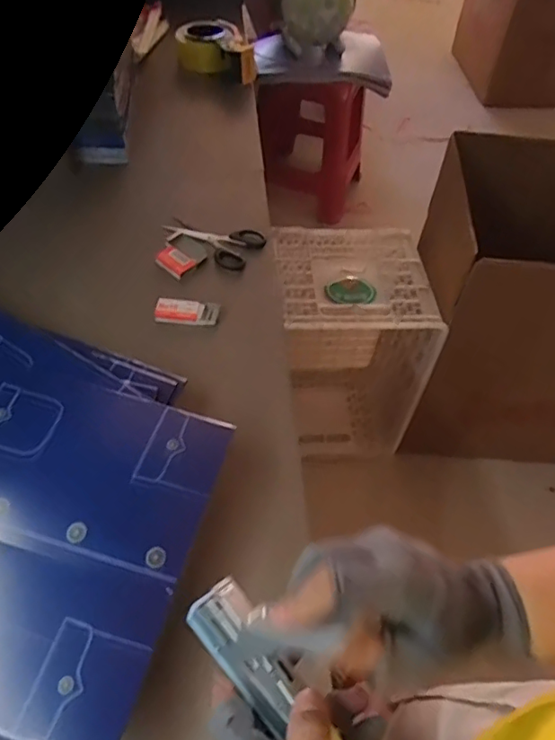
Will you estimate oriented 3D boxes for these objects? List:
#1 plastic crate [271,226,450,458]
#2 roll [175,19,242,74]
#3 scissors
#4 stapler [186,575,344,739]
[{"bbox_3d":[0.154,-0.048,1.331,0.326,0.491,0.299,-1,52,-4],"label":"plastic crate"},{"bbox_3d":[-0.131,-0.608,1.054,0.120,0.057,0.116,2,52,-2],"label":"roll"},{"bbox_3d":[-0.095,-0.192,0.808,0.140,0.013,0.081,26,55,16],"label":"scissors"},{"bbox_3d":[0.005,0.196,0.333,0.033,0.038,0.154,-35,70,-26],"label":"stapler"}]

